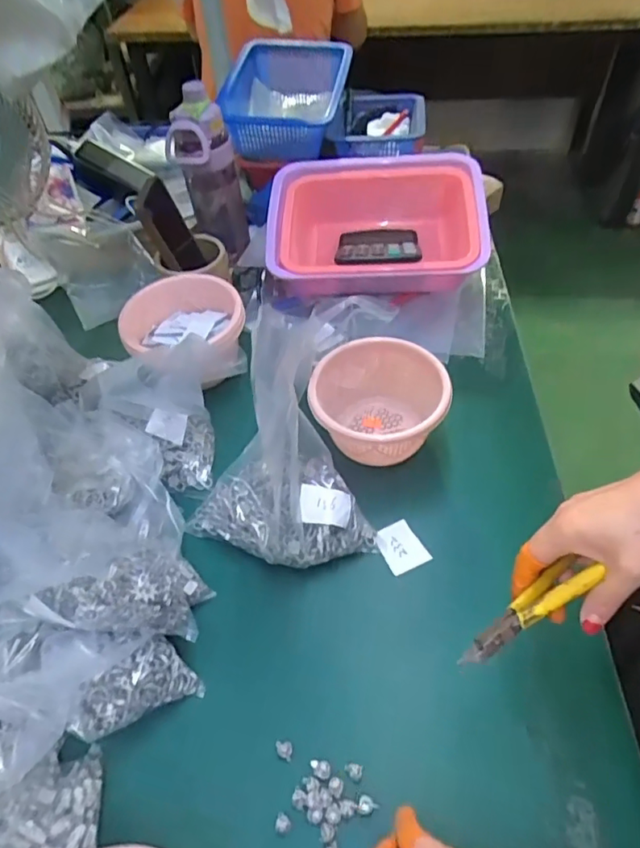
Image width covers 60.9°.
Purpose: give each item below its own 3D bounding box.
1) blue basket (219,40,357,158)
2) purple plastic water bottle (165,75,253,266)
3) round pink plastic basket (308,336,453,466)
[{"bbox_3d":[-0.056,-0.561,0.942,0.199,0.106,0.292,3,51,6],"label":"blue basket"},{"bbox_3d":[-0.161,-0.346,0.803,0.090,0.242,0.072,-11,51,-5],"label":"purple plastic water bottle"},{"bbox_3d":[0.067,-0.014,0.623,0.144,0.098,0.139,-2,51,3],"label":"round pink plastic basket"}]

